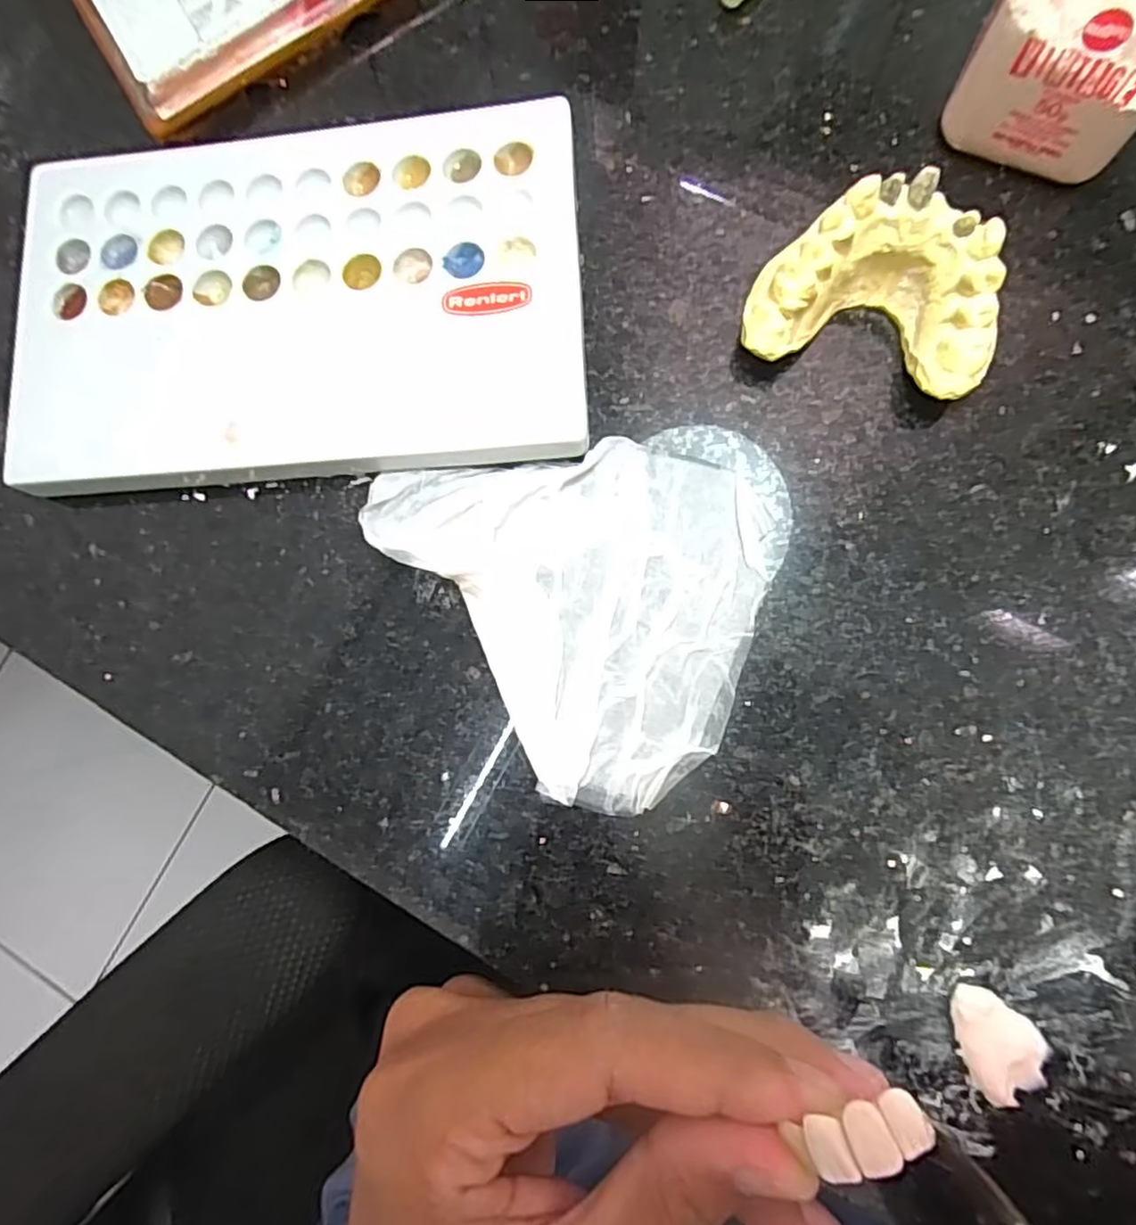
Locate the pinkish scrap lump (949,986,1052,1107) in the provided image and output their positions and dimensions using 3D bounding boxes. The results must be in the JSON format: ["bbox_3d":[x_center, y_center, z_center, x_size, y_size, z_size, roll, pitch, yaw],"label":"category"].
[{"bbox_3d":[0.093,0.092,0.141,0.017,0.004,0.024,-22,81,3],"label":"pinkish scrap lump"}]

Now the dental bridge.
[{"bbox_3d":[0.050,0.088,0.111,0.021,0.004,0.009,-30,81,12],"label":"dental bridge"}]

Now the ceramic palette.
[{"bbox_3d":[-0.071,-0.083,0.176,0.149,0.013,0.094,-4,83,6],"label":"ceramic palette"}]

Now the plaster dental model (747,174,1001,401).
[{"bbox_3d":[0.072,-0.075,0.154,0.054,0.026,0.037,17,85,8],"label":"plaster dental model"}]

